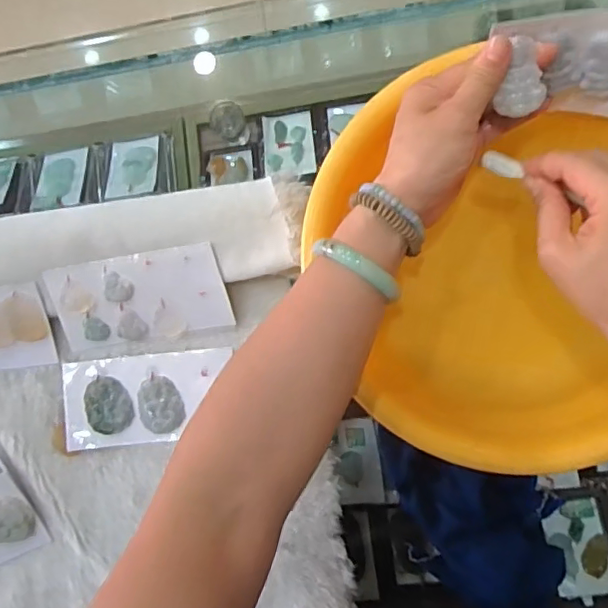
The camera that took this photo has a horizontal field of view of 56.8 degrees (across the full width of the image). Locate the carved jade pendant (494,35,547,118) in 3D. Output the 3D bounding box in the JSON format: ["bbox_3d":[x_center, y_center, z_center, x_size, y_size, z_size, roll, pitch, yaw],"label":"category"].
[{"bbox_3d":[0.140,-0.143,0.356,0.026,0.008,0.045,9,113,1],"label":"carved jade pendant"}]

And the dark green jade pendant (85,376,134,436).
[{"bbox_3d":[-0.174,0.090,0.498,0.041,0.008,0.050,-14,88,7],"label":"dark green jade pendant"}]

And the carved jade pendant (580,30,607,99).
[{"bbox_3d":[0.196,-0.152,0.362,0.029,0.047,0.006,7,54,21],"label":"carved jade pendant"}]

